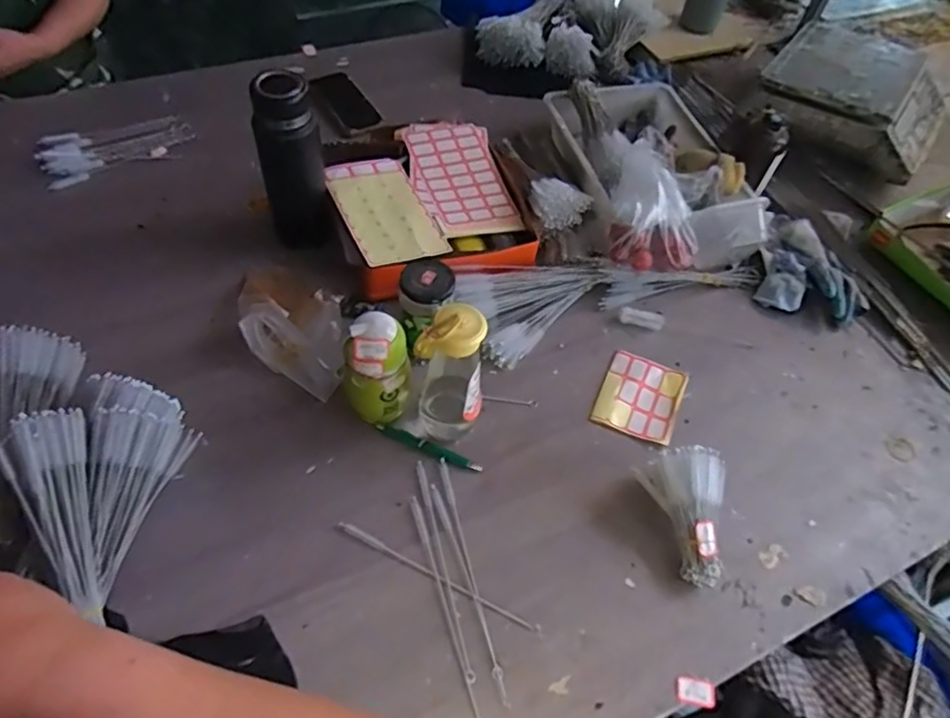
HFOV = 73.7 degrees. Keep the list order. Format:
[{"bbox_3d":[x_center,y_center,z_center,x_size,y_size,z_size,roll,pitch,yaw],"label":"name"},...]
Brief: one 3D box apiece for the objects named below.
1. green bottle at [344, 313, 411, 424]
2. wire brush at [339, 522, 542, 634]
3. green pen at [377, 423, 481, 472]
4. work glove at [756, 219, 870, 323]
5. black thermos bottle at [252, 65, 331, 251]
[{"bbox_3d":[-0.110,0.017,0.711,0.075,0.159,0.061,-1,55,-9],"label":"green bottle"},{"bbox_3d":[-0.040,0.226,0.661,0.234,0.005,0.010,25,55,11],"label":"wire brush"},{"bbox_3d":[-0.054,0.104,0.745,0.131,0.012,0.015,23,55,9],"label":"green pen"},{"bbox_3d":[0.504,-0.128,0.939,0.149,0.047,0.144,19,54,6],"label":"work glove"},{"bbox_3d":[-0.234,-0.240,0.819,0.077,0.228,0.081,-12,57,-15],"label":"black thermos bottle"}]

